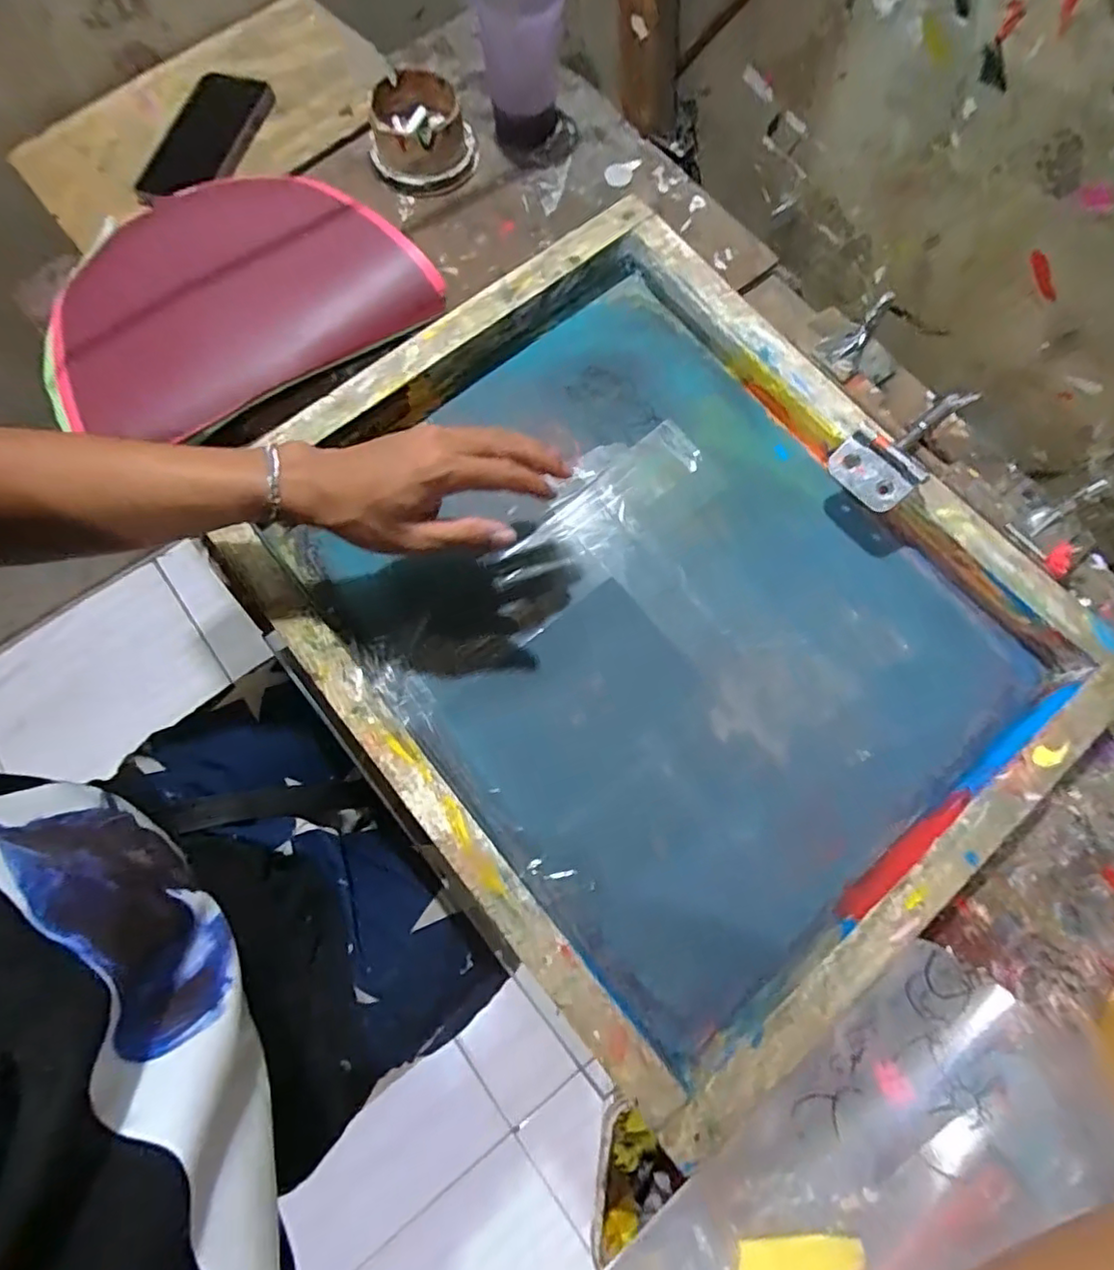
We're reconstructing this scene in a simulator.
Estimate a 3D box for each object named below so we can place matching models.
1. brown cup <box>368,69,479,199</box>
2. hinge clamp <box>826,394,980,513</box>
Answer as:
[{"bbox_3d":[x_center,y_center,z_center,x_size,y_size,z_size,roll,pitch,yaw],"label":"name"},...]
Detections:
[{"bbox_3d":[-0.130,-0.475,0.573,0.100,0.047,0.111,-12,75,-4],"label":"brown cup"},{"bbox_3d":[0.269,-0.149,0.462,0.111,0.025,0.060,-40,79,-9],"label":"hinge clamp"}]

